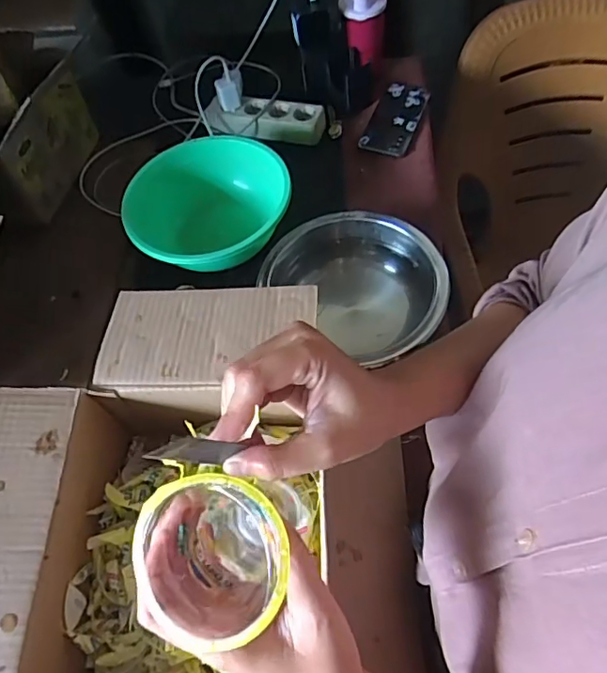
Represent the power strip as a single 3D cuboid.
[{"bbox_3d":[-0.067,-0.368,0.895,0.204,0.039,0.071,11,61,11],"label":"power strip"}]

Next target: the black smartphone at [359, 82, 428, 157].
[{"bbox_3d":[0.155,-0.367,0.885,0.079,0.017,0.163,18,63,15],"label":"black smartphone"}]

